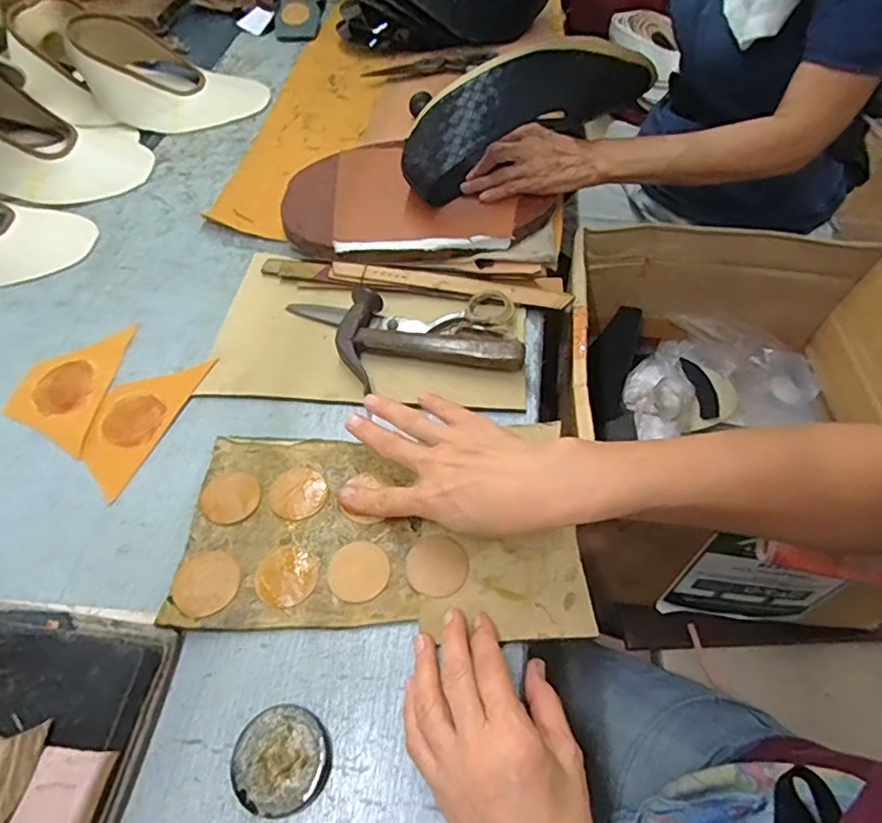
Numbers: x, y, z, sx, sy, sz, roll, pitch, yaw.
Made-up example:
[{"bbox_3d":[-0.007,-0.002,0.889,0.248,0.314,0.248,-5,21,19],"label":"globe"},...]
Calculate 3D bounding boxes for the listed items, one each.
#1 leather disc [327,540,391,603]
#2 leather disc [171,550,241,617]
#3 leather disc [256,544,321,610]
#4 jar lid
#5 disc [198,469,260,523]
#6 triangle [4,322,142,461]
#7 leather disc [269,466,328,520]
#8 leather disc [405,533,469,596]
[{"bbox_3d":[-0.060,0.116,0.421,0.043,0.005,0.042,-1,55,1],"label":"leather disc"},{"bbox_3d":[-0.168,0.122,0.416,0.044,0.004,0.045,5,50,-6],"label":"leather disc"},{"bbox_3d":[-0.112,0.119,0.421,0.043,0.004,0.044,-1,55,1],"label":"leather disc"},{"bbox_3d":[-0.099,0.214,0.357,0.056,0.012,0.057,-1,55,1],"label":"jar lid"},{"bbox_3d":[-0.166,0.067,0.456,0.043,0.006,0.044,38,66,19],"label":"disc"},{"bbox_3d":[-0.348,-0.025,0.537,0.086,0.005,0.139,1,55,2],"label":"triangle"},{"bbox_3d":[-0.113,0.064,0.460,0.043,0.004,0.046,-1,55,1],"label":"leather disc"},{"bbox_3d":[-0.003,0.111,0.422,0.043,0.004,0.043,-1,55,1],"label":"leather disc"}]

